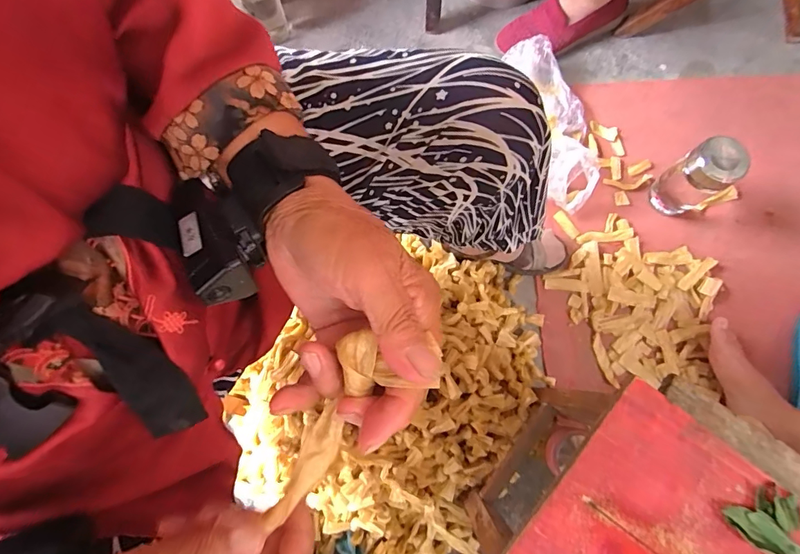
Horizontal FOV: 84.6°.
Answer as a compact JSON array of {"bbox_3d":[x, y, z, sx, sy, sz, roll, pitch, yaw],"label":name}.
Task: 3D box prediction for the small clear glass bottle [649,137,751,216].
[{"bbox_3d":[0.481,-0.158,0.716,0.064,0.156,0.083,-31,79,-5],"label":"small clear glass bottle"}]

